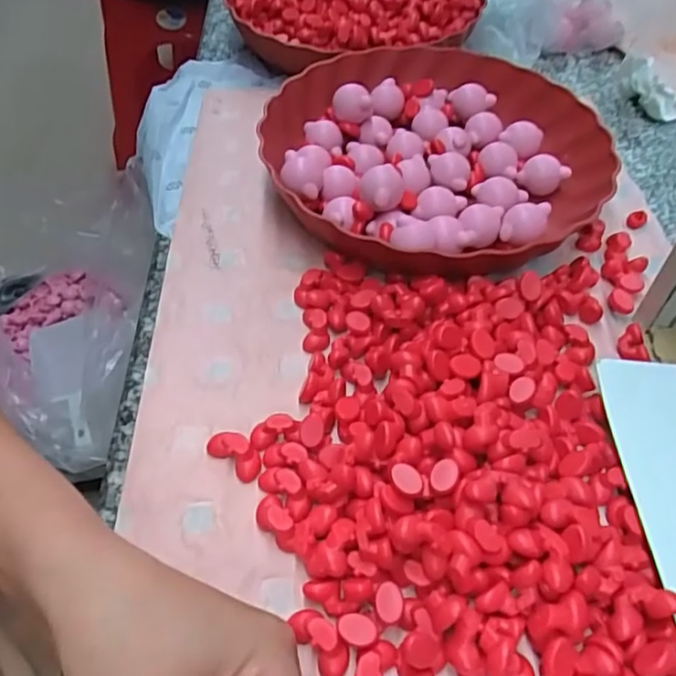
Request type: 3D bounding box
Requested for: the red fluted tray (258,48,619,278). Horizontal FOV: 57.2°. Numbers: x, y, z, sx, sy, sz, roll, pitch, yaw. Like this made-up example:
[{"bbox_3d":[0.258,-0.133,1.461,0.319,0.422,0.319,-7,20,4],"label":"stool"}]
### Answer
[{"bbox_3d":[0.069,-0.135,0.442,0.238,0.038,0.231,3,52,9],"label":"red fluted tray"}]

